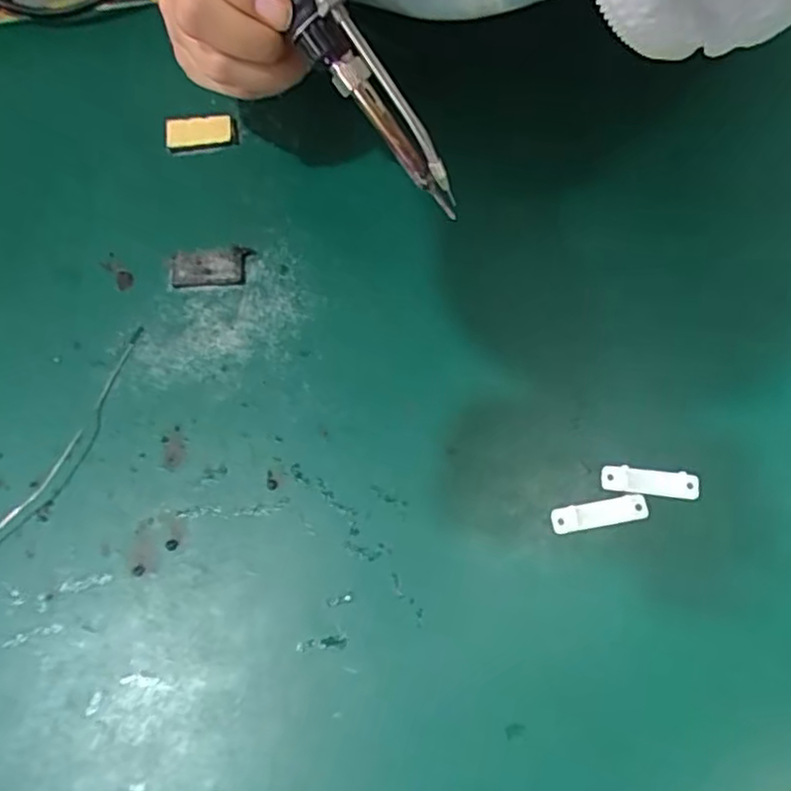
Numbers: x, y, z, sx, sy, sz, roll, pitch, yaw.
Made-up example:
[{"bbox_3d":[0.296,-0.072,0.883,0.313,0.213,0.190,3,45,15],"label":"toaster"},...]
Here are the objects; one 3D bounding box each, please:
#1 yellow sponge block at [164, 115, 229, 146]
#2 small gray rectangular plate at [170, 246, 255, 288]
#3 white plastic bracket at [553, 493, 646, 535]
[{"bbox_3d":[-0.093,-0.124,0.321,0.030,0.006,0.014,-10,73,-2],"label":"yellow sponge block"},{"bbox_3d":[-0.081,-0.056,0.299,0.035,0.004,0.018,-6,73,-1],"label":"small gray rectangular plate"},{"bbox_3d":[0.079,0.046,0.261,0.037,0.006,0.010,-9,73,-2],"label":"white plastic bracket"}]

